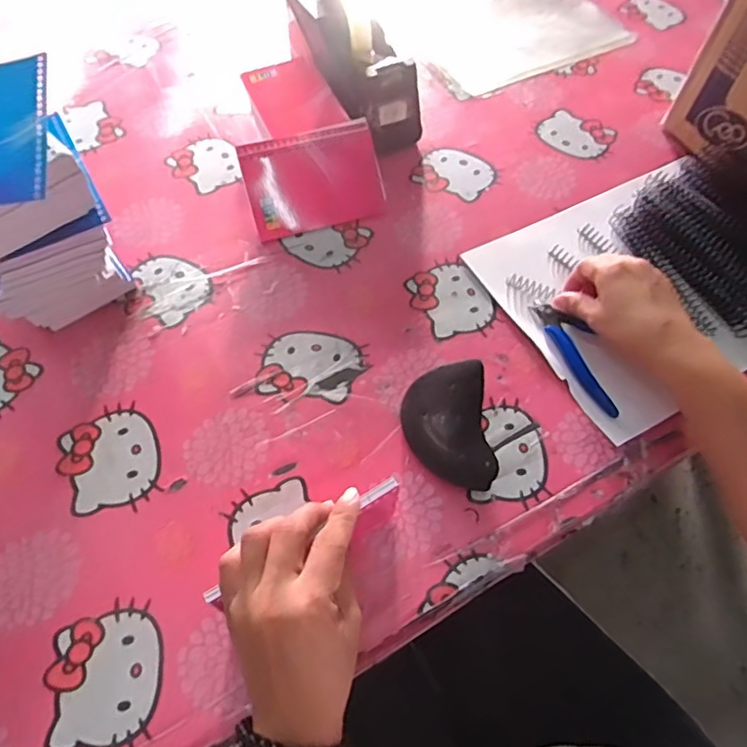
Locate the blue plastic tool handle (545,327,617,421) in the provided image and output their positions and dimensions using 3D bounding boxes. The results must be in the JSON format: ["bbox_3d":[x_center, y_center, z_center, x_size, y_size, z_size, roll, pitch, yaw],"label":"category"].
[{"bbox_3d":[0.177,-0.004,0.489,0.012,0.006,0.095,-20,65,-13],"label":"blue plastic tool handle"}]

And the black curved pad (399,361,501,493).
[{"bbox_3d":[0.058,0.042,0.453,0.066,0.031,0.098,-2,63,-4],"label":"black curved pad"}]

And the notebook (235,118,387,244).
[{"bbox_3d":[-0.057,-0.189,0.559,0.131,0.009,0.088,-18,108,-12],"label":"notebook"}]

